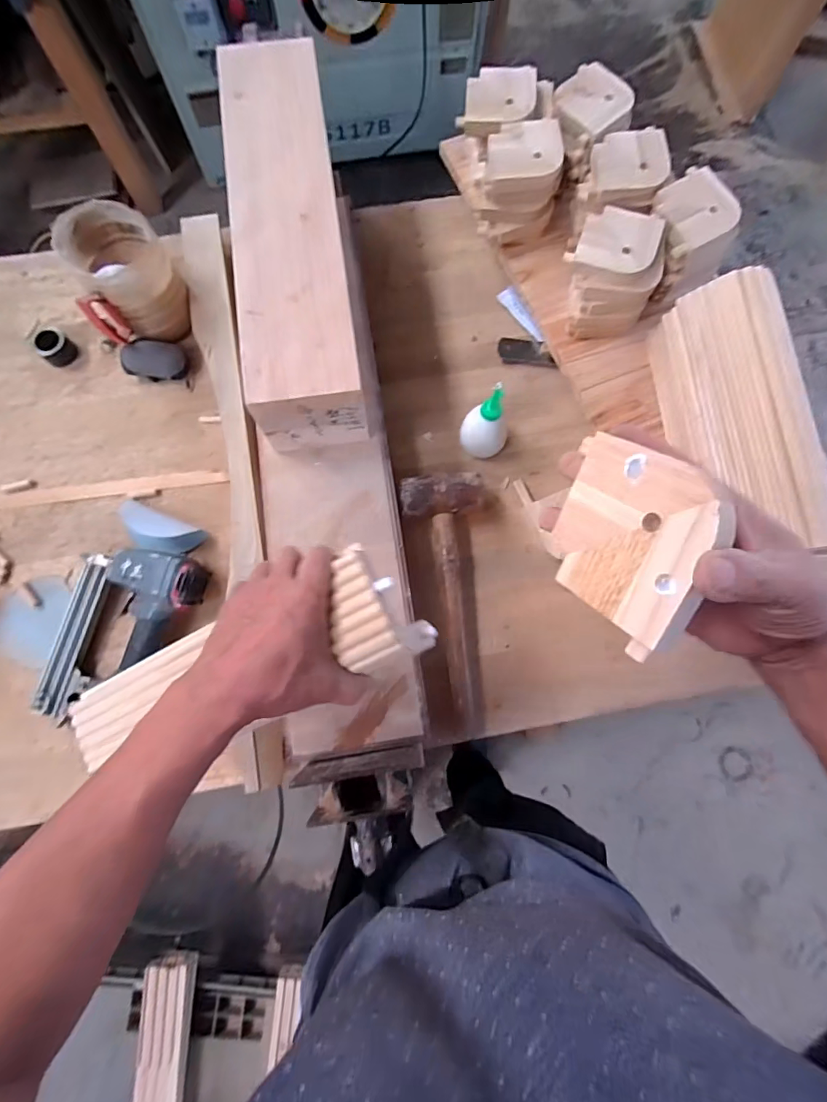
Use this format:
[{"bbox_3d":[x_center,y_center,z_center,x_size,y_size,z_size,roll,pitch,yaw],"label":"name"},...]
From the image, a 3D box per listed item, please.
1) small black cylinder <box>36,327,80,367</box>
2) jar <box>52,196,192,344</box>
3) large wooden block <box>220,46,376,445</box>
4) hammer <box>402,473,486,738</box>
[{"bbox_3d":[-0.519,-0.295,0.699,0.037,0.030,0.042,37,80,6],"label":"small black cylinder"},{"bbox_3d":[-0.386,-0.370,0.662,0.124,0.124,0.133,-37,81,-8],"label":"jar"},{"bbox_3d":[-0.145,-0.375,0.604,0.142,0.125,0.479,-8,78,-3],"label":"large wooden block"},{"bbox_3d":[0.038,0.065,0.615,0.103,0.059,0.324,1,78,-1],"label":"hammer"}]

